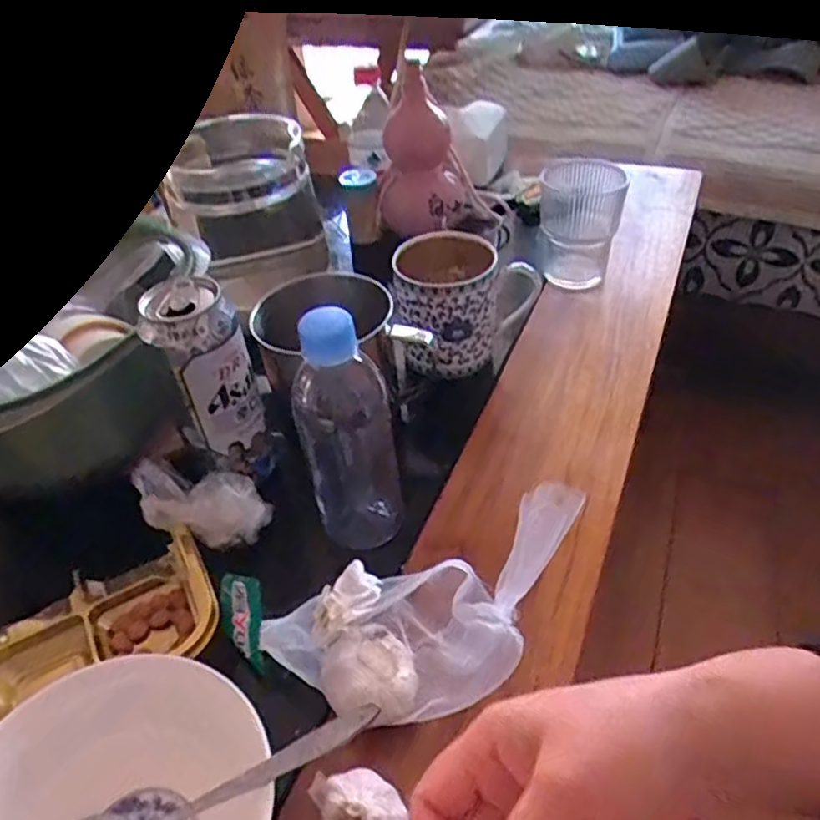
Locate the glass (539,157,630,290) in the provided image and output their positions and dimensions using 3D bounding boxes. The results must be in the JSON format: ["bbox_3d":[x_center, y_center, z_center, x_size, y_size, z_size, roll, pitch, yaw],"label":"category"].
[{"bbox_3d":[0.181,-0.198,0.720,0.084,0.117,0.081,12,45,19],"label":"glass"}]

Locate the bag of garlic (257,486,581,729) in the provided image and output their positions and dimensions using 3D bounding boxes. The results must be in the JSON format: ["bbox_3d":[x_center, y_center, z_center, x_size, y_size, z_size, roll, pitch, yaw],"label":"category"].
[{"bbox_3d":[0.031,0.120,0.414,0.220,0.056,0.099,-25,45,-20],"label":"bag of garlic"}]

